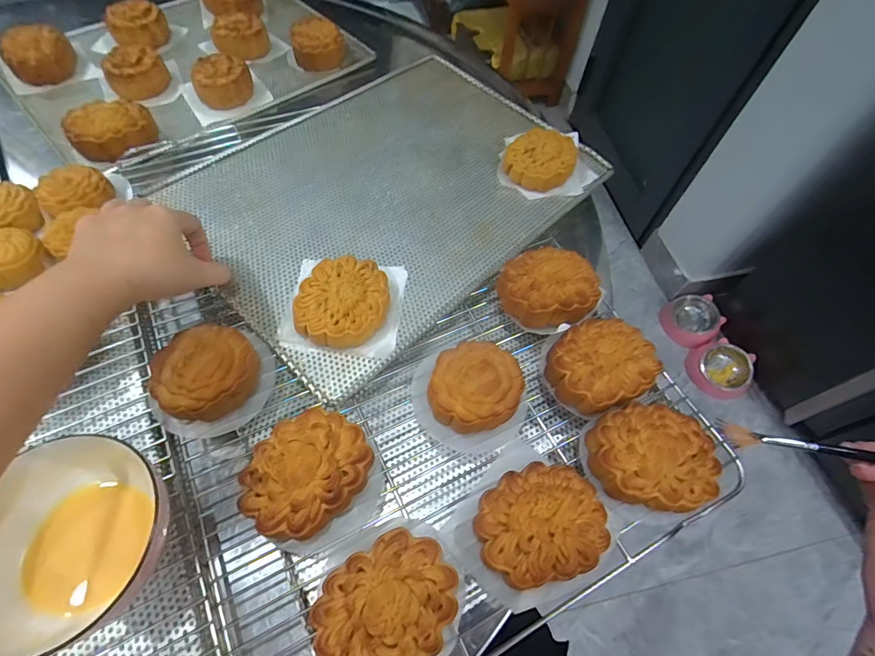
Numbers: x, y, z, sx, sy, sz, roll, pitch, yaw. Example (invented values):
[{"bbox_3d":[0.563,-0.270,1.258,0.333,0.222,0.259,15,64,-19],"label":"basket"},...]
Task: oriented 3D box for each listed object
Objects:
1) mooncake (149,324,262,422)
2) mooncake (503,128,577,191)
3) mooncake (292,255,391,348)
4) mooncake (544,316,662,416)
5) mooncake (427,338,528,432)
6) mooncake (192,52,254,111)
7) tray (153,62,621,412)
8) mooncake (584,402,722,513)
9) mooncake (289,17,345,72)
[{"bbox_3d":[-0.181,0.035,0.340,0.065,0.033,0.072,41,65,19],"label":"mooncake"},{"bbox_3d":[0.117,-0.196,0.498,0.075,0.039,0.075,10,59,2],"label":"mooncake"},{"bbox_3d":[-0.083,-0.024,0.386,0.076,0.032,0.085,8,59,1],"label":"mooncake"},{"bbox_3d":[0.136,0.029,0.356,0.075,0.041,0.070,2,59,-3],"label":"mooncake"},{"bbox_3d":[0.030,0.048,0.344,0.070,0.030,0.072,2,59,-3],"label":"mooncake"},{"bbox_3d":[-0.289,-0.331,0.576,0.063,0.043,0.070,14,59,4],"label":"mooncake"},{"bbox_3d":[-0.049,-0.161,0.484,0.313,0.015,0.427,40,64,18],"label":"tray"},{"bbox_3d":[0.160,0.095,0.321,0.081,0.033,0.071,7,59,0],"label":"mooncake"},{"bbox_3d":[-0.177,-0.418,0.641,0.076,0.051,0.075,-7,60,-8],"label":"mooncake"}]

